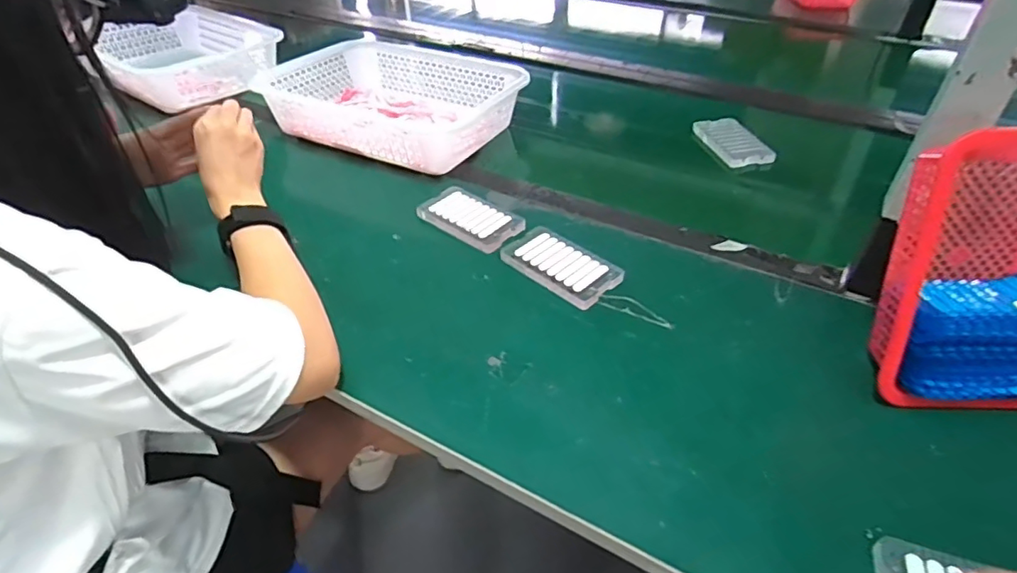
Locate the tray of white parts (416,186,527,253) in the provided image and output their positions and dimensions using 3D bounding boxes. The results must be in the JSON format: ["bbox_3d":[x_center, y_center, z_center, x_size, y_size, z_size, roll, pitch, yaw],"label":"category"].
[{"bbox_3d":[-0.043,-0.084,0.687,0.124,0.017,0.078,31,50,32],"label":"tray of white parts"}]

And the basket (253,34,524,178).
[{"bbox_3d":[-0.193,-0.292,0.882,0.354,0.080,0.243,19,44,22],"label":"basket"}]

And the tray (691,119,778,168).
[{"bbox_3d":[0.342,-0.227,0.867,0.074,0.017,0.156,-7,41,-7],"label":"tray"}]

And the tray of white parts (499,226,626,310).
[{"bbox_3d":[0.055,-0.023,0.614,0.124,0.014,0.070,32,50,32],"label":"tray of white parts"}]

